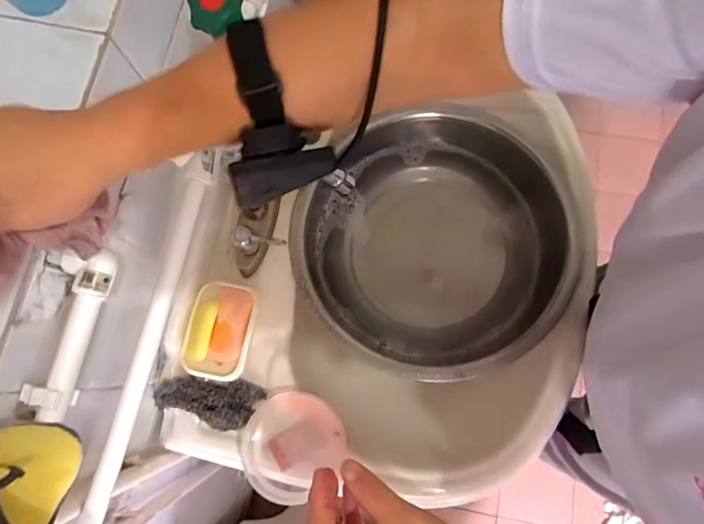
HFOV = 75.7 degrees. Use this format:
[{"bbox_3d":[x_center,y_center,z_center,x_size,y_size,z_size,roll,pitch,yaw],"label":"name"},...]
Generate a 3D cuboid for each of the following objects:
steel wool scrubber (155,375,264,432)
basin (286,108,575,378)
[{"bbox_3d":[-0.174,0.170,0.553,0.124,0.027,0.057,12,75,-12],"label":"steel wool scrubber"},{"bbox_3d":[0.120,-0.013,0.663,0.322,0.123,0.362,33,78,9],"label":"basin"}]

